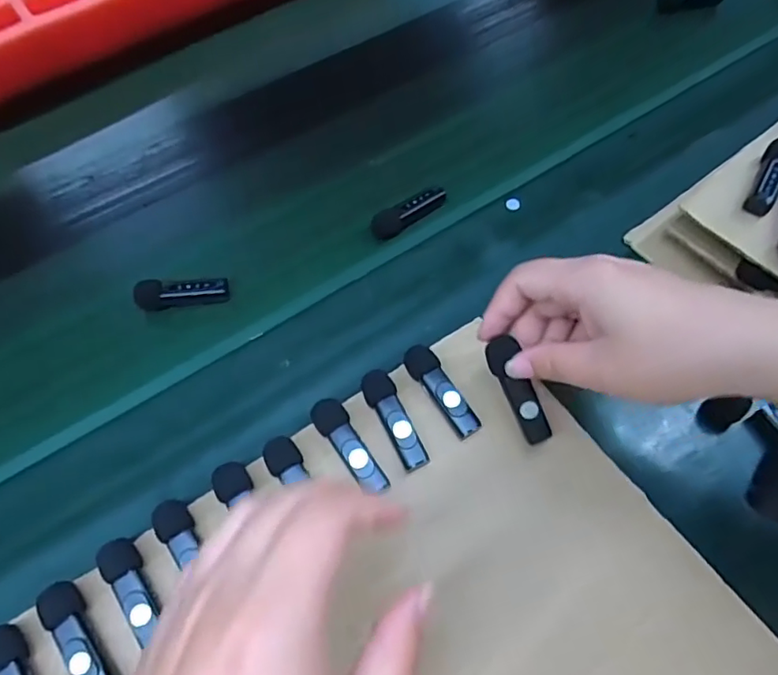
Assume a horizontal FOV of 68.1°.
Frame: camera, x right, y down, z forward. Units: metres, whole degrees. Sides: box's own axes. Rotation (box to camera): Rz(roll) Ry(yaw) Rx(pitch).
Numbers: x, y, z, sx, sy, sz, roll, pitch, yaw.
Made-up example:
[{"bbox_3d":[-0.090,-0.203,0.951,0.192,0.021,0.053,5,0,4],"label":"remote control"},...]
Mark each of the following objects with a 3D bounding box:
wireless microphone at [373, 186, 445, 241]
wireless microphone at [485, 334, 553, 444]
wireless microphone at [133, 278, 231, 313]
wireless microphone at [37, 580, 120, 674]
[{"bbox_3d":[0.016,-0.095,0.436,0.061,0.014,0.020,-33,65,-17],"label":"wireless microphone"},{"bbox_3d":[0.073,0.030,0.319,0.017,0.010,0.063,-30,100,-16],"label":"wireless microphone"},{"bbox_3d":[-0.146,-0.031,0.409,0.062,0.021,0.015,-7,60,-4],"label":"wireless microphone"},{"bbox_3d":[-0.155,0.151,0.287,0.018,0.012,0.061,-33,65,-18],"label":"wireless microphone"}]

